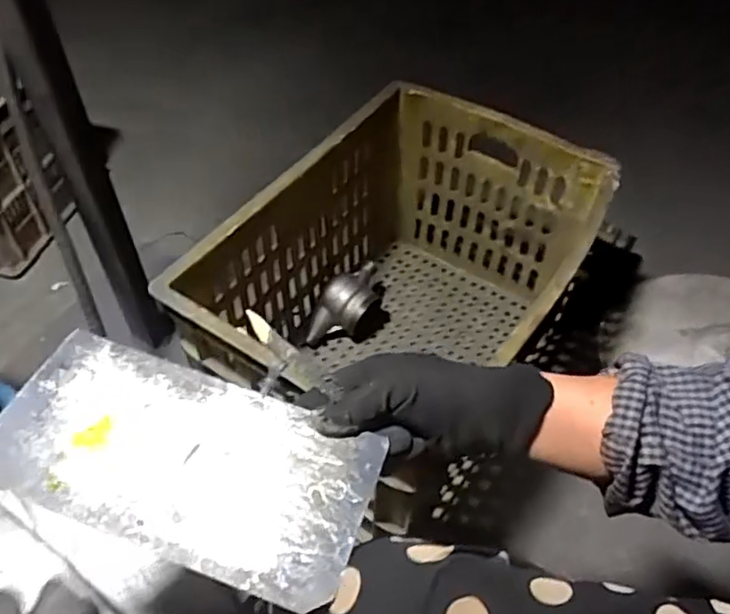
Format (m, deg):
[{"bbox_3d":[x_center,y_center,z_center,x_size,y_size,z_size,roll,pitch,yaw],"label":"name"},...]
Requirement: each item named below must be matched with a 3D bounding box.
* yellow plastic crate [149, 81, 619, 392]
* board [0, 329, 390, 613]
[{"bbox_3d":[0.057,-0.004,0.870,0.362,0.325,0.515,27,55,21],"label":"yellow plastic crate"},{"bbox_3d":[-0.115,0.093,0.399,0.236,0.011,0.115,20,53,10],"label":"board"}]

